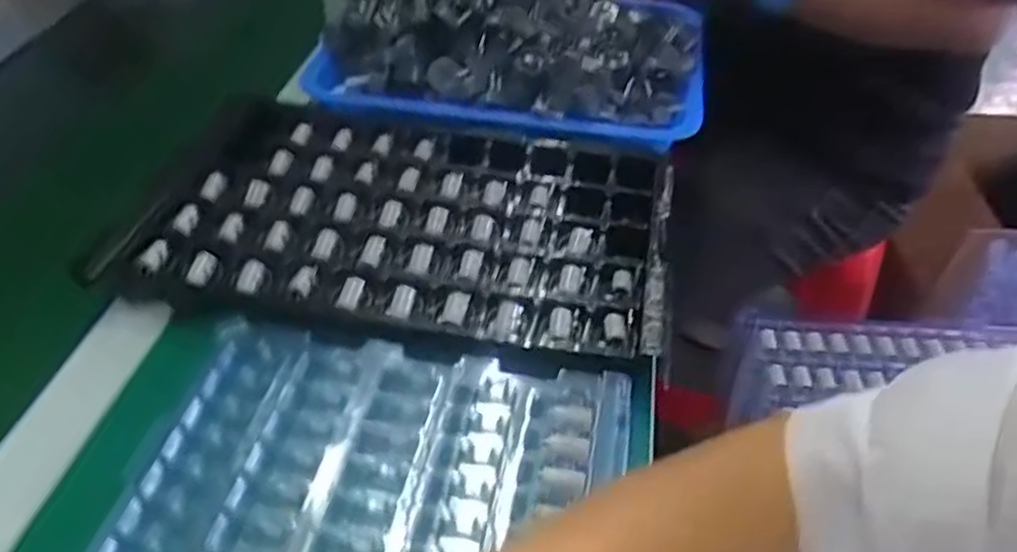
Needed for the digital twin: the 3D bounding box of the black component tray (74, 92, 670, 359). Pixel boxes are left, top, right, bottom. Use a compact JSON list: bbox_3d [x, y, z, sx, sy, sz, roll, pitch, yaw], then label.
[{"bbox_3d":[-0.072,-0.046,0.521,0.347,0.025,0.213,7,42,9],"label":"black component tray"}]

